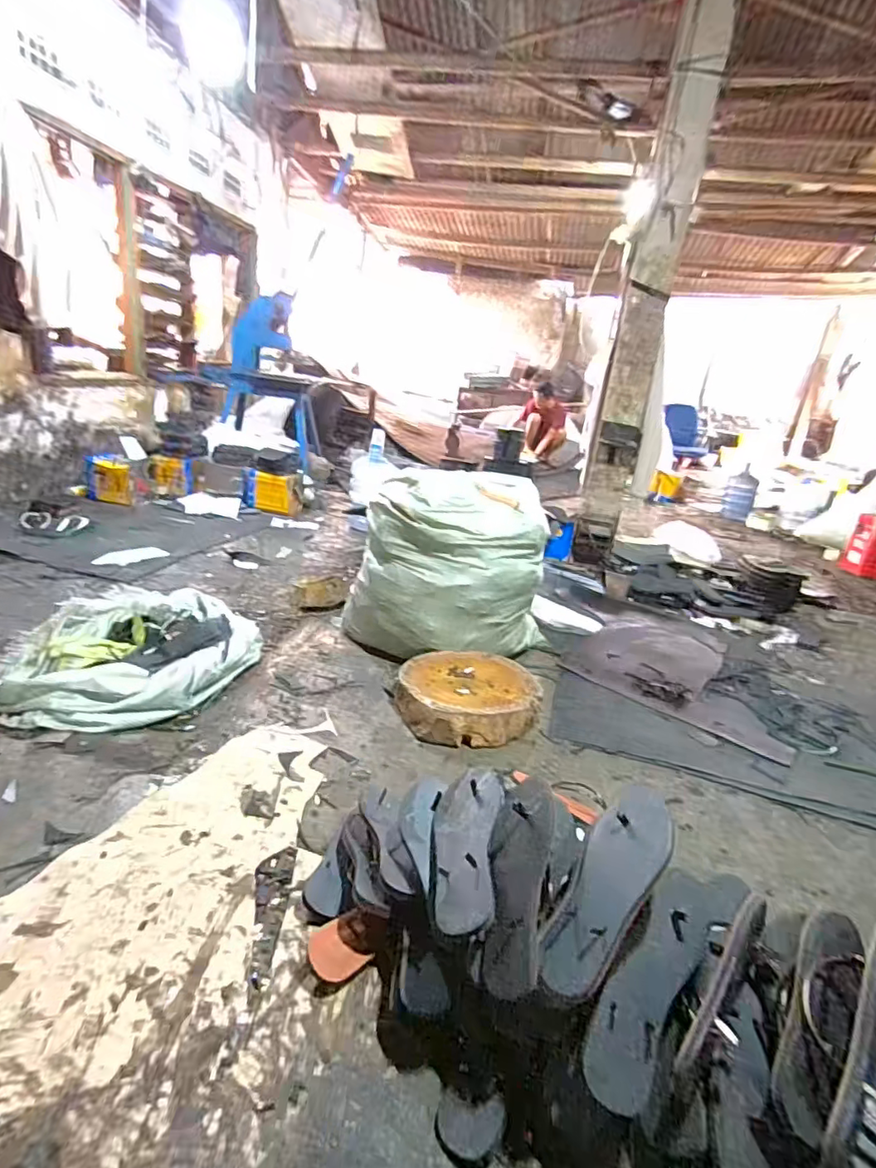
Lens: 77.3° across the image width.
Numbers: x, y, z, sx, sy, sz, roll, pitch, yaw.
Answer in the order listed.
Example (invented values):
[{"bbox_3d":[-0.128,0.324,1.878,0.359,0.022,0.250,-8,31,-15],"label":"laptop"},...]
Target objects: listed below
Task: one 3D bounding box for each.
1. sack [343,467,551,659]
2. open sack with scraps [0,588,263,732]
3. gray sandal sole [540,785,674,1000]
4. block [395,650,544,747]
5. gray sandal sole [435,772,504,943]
[{"bbox_3d":[0.044,-0.060,1.727,0.602,0.541,0.395,5,21,-5],"label":"sack"},{"bbox_3d":[-0.795,0.160,1.441,0.582,0.142,0.500,-9,24,-38],"label":"open sack with scraps"},{"bbox_3d":[0.197,0.349,0.633,0.091,0.040,0.255,19,54,35],"label":"gray sandal sole"},{"bbox_3d":[0.078,0.289,1.444,0.360,0.085,0.364,5,19,-2],"label":"block"},{"bbox_3d":[0.033,0.348,0.736,0.095,0.022,0.236,-18,23,17],"label":"gray sandal sole"}]

